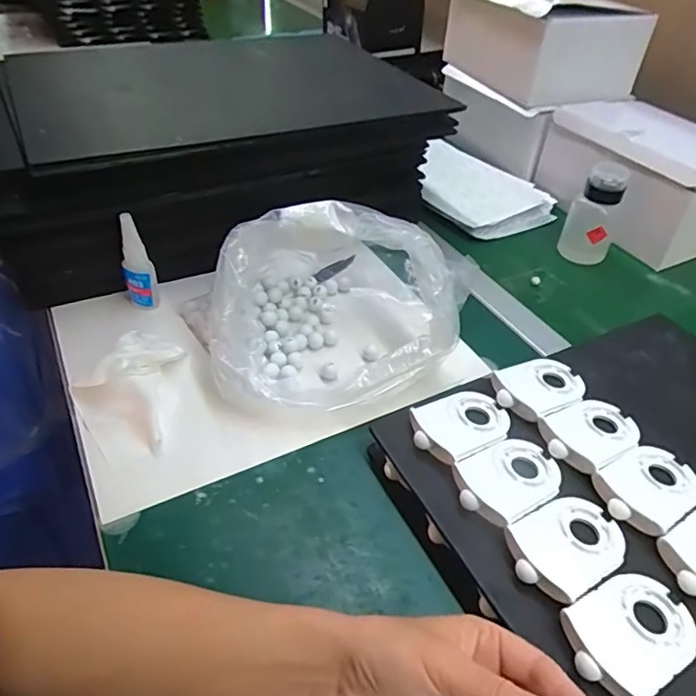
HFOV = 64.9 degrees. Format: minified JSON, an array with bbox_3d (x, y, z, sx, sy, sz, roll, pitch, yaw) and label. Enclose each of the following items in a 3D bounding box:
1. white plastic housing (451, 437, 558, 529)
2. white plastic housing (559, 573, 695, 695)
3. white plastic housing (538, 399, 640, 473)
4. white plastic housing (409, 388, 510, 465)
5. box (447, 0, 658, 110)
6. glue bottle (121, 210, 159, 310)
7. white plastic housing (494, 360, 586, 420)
[{"bbox_3d":[0.122,0.099,0.415,0.086,0.009,0.058,-20,47,-24],"label":"white plastic housing"},{"bbox_3d":[0.175,0.174,0.336,0.088,0.009,0.058,-18,47,-22],"label":"white plastic housing"},{"bbox_3d":[0.205,0.069,0.458,0.089,0.011,0.057,-22,48,-26],"label":"white plastic housing"},{"bbox_3d":[0.095,0.063,0.455,0.088,0.014,0.060,-21,48,-25],"label":"white plastic housing"},{"bbox_3d":[0.295,-0.488,0.863,0.195,0.127,0.247,-12,45,-17],"label":"box"},{"bbox_3d":[-0.220,-0.089,0.571,0.031,0.108,0.020,-18,46,-22],"label":"glue bottle"},{"bbox_3d":[0.171,0.033,0.488,0.086,0.012,0.057,-22,48,-26],"label":"white plastic housing"}]

